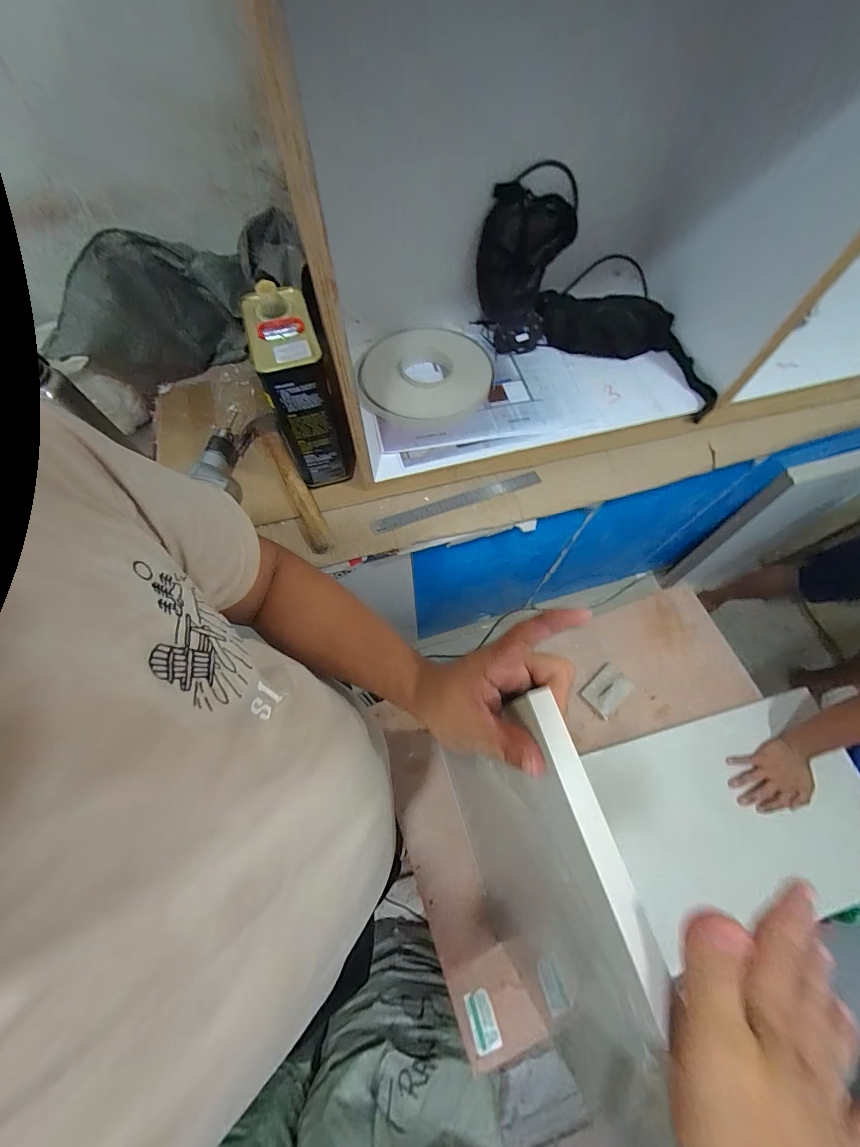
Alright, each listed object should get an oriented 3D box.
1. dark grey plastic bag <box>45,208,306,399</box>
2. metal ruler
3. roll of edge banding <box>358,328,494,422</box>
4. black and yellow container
[{"bbox_3d":[-0.432,-0.488,0.725,0.401,0.213,0.139,-18,67,-8],"label":"dark grey plastic bag"},{"bbox_3d":[0.050,-0.132,0.716,0.328,0.008,0.029,-19,68,-8],"label":"metal ruler"},{"bbox_3d":[-0.008,-0.406,0.781,0.264,0.033,0.262,0,66,0],"label":"roll of edge banding"},{"bbox_3d":[-0.206,-0.280,0.633,0.098,0.255,0.173,-22,68,-10],"label":"black and yellow container"}]

